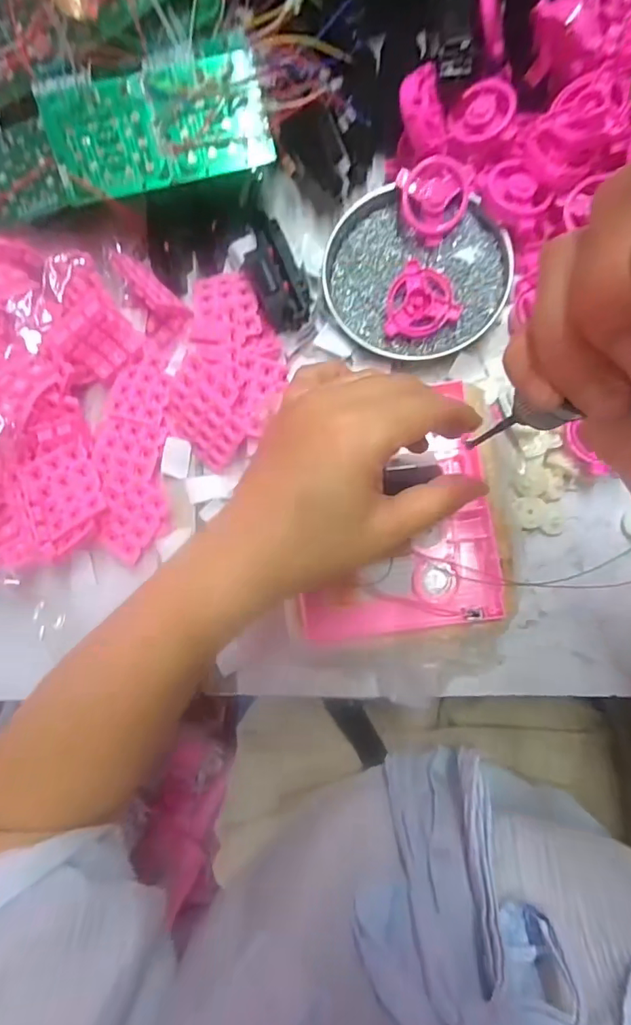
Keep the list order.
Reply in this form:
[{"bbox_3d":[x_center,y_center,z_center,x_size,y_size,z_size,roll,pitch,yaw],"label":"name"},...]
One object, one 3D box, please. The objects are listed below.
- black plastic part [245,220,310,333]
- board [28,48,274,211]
[{"bbox_3d":[-0.032,-0.185,0.375,0.038,0.014,0.083,-22,84,4],"label":"black plastic part"},{"bbox_3d":[-0.106,-0.264,0.330,0.142,0.007,0.074,-16,103,-3],"label":"board"}]

